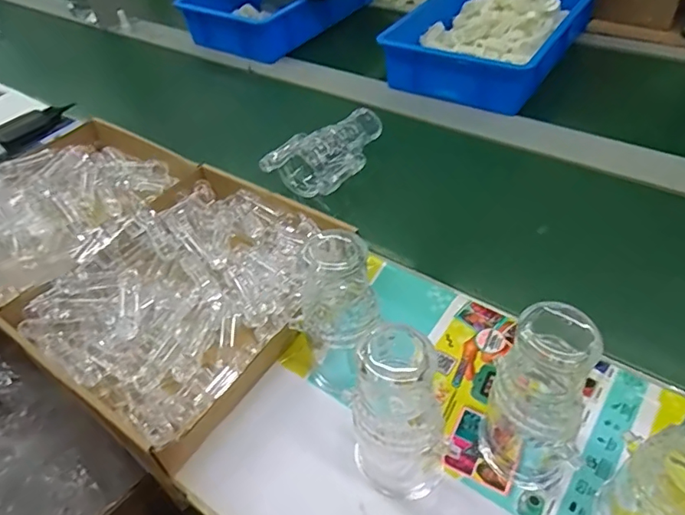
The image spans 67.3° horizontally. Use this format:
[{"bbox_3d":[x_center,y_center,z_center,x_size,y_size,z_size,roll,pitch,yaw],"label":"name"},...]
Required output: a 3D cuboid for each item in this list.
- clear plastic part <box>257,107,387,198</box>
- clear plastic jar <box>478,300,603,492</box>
[{"bbox_3d":[-0.012,-0.168,0.763,0.120,0.054,0.182,30,57,30],"label":"clear plastic part"},{"bbox_3d":[0.151,0.114,0.397,0.074,0.174,0.059,29,56,30],"label":"clear plastic jar"}]

